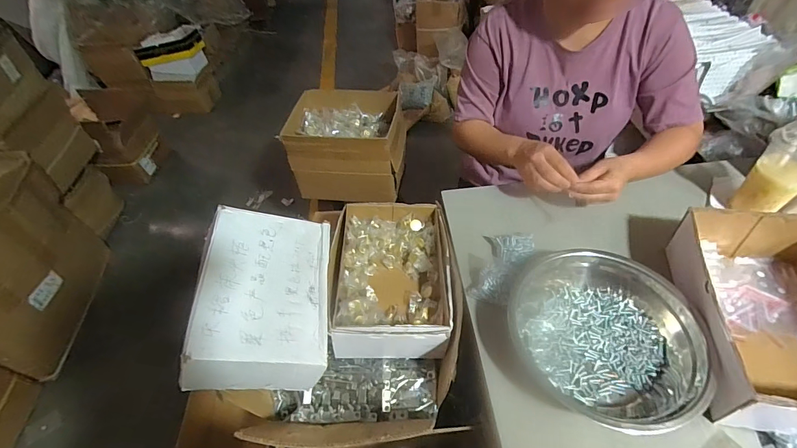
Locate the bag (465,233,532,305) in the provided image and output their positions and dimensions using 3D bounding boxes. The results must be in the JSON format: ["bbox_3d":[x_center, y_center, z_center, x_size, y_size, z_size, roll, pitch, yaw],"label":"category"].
[{"bbox_3d":[0.171,0.067,0.648,0.088,0.036,0.156,24,55,23],"label":"bag"}]

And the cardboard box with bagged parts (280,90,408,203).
[{"bbox_3d":[-0.151,-0.232,1.173,0.335,0.218,0.242,1,49,6],"label":"cardboard box with bagged parts"}]

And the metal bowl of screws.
[{"bbox_3d":[0.288,0.148,0.543,0.249,0.063,0.271,-2,49,3],"label":"metal bowl of screws"}]

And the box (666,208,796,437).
[{"bbox_3d":[0.518,0.118,0.514,0.209,0.103,0.295,5,49,10],"label":"box"}]

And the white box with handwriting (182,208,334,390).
[{"bbox_3d":[-0.223,0.115,0.634,0.197,0.088,0.291,13,45,-22],"label":"white box with handwriting"}]

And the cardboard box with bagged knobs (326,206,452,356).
[{"bbox_3d":[-0.012,0.095,0.725,0.210,0.105,0.293,-3,49,2],"label":"cardboard box with bagged knobs"}]

